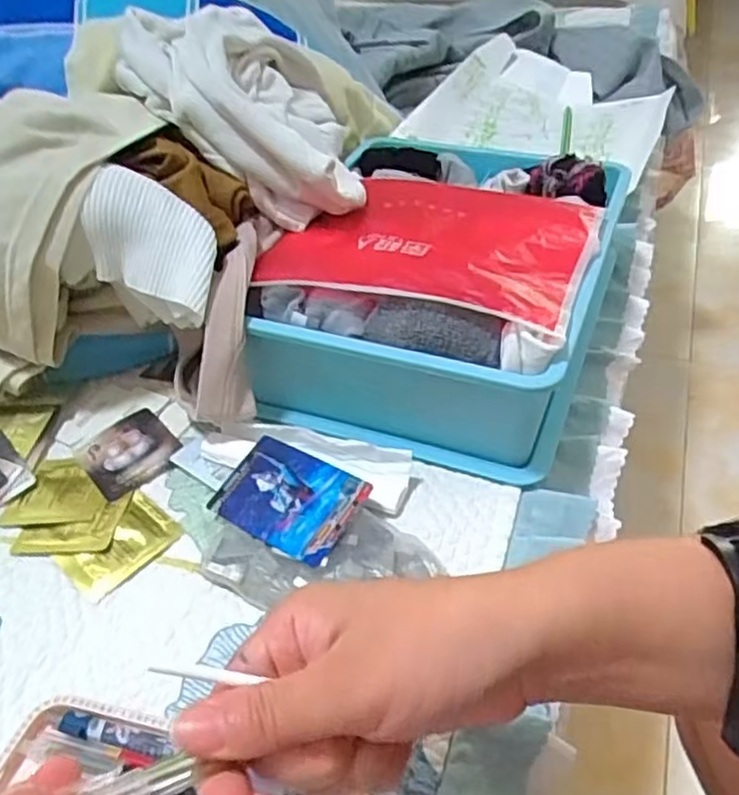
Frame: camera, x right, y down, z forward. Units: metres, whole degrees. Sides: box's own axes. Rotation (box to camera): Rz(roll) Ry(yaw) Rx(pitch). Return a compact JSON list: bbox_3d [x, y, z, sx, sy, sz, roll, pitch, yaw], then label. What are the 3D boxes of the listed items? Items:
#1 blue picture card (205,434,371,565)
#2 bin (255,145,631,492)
[{"bbox_3d":[-0.050,0.057,0.426,0.088,0.008,0.058,21,63,30],"label":"blue picture card"},{"bbox_3d":[0.059,-0.100,0.547,0.228,0.104,0.307,12,44,18],"label":"bin"}]

